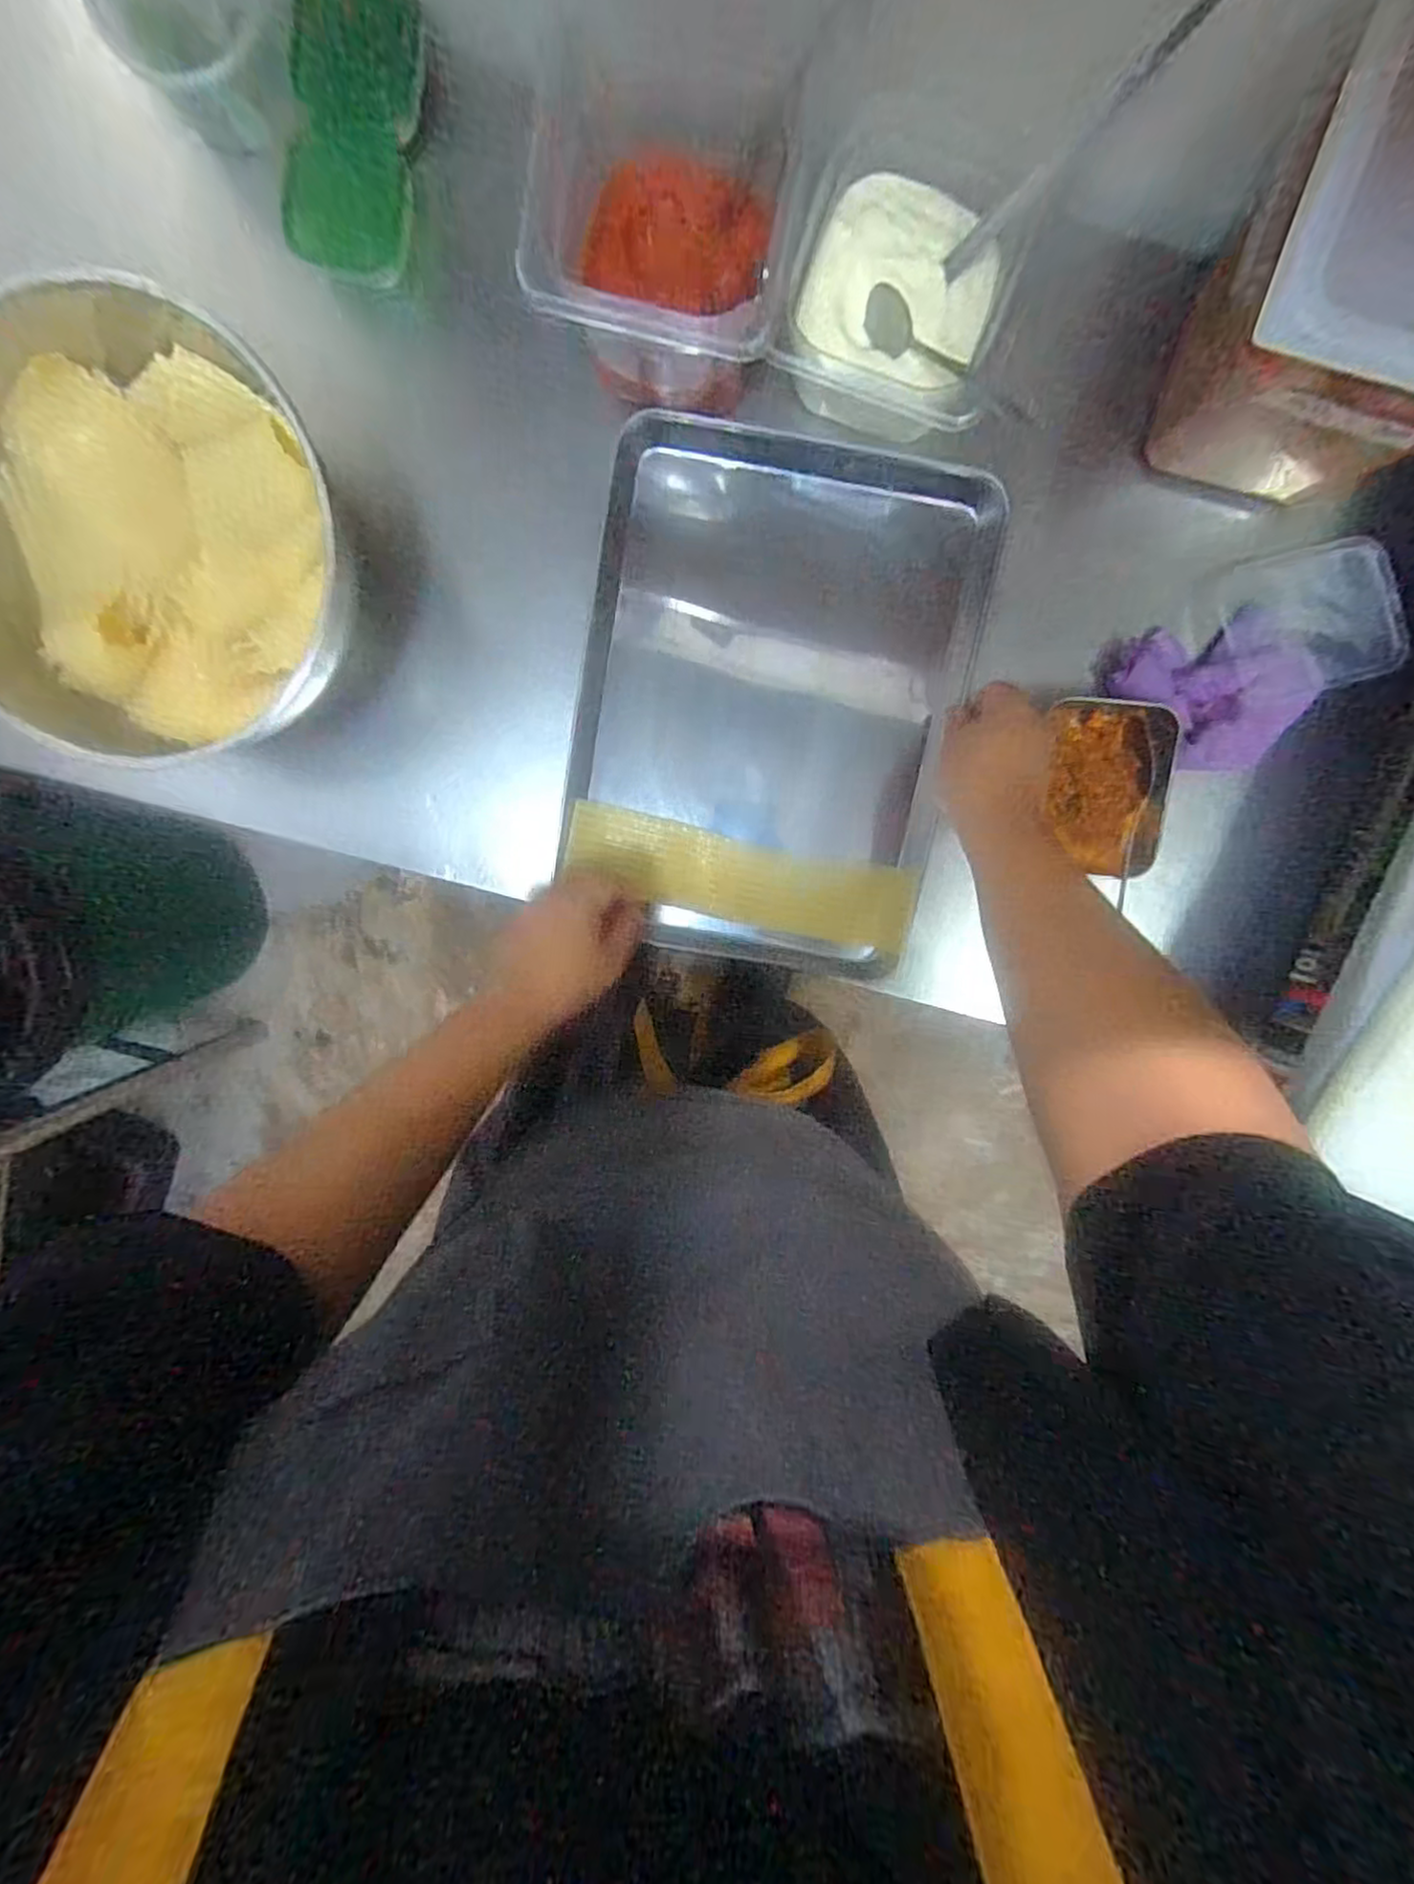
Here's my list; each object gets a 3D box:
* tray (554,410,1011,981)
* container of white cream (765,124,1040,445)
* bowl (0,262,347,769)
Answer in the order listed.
[{"bbox_3d":[0.052,-0.188,0.574,0.296,0.041,0.405,11,99,1],"label":"tray"},{"bbox_3d":[0.132,-0.443,0.484,0.144,0.074,0.154,19,99,-1],"label":"container of white cream"},{"bbox_3d":[-0.413,-0.300,0.534,0.313,0.110,0.320,5,99,2],"label":"bowl"}]

